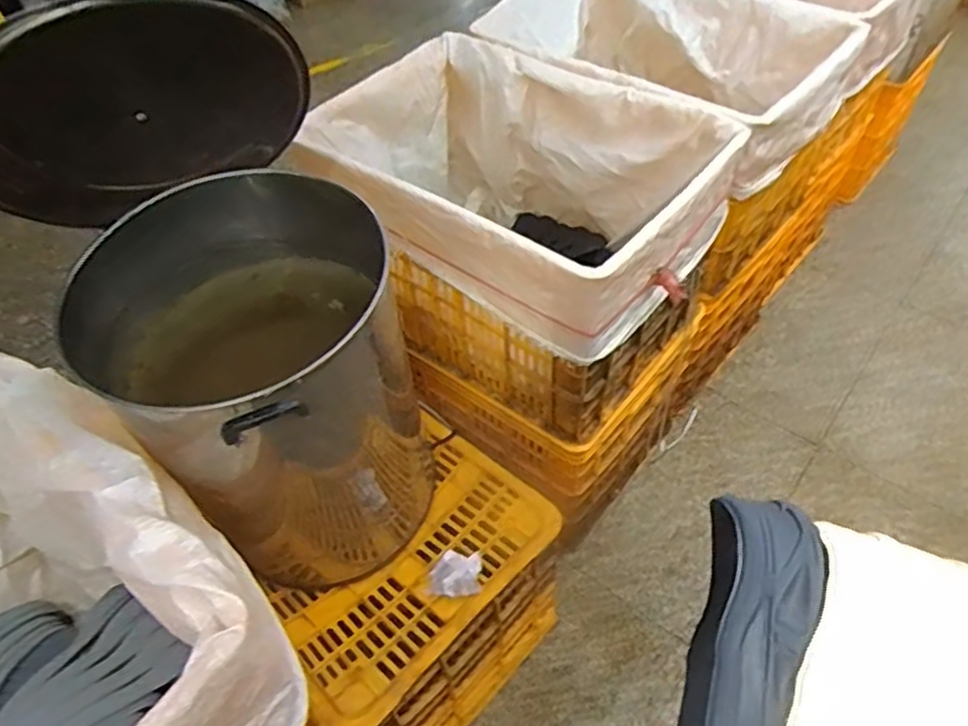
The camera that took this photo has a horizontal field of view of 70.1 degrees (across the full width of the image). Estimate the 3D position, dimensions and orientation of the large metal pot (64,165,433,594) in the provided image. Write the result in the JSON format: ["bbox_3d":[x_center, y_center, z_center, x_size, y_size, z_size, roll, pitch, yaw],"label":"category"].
[{"bbox_3d":[-0.270,0.052,1.016,0.377,0.525,0.390,-2,49,2],"label":"large metal pot"}]

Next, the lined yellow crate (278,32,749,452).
[{"bbox_3d":[0.041,-0.242,1.305,0.674,0.421,0.527,28,56,25],"label":"lined yellow crate"}]

